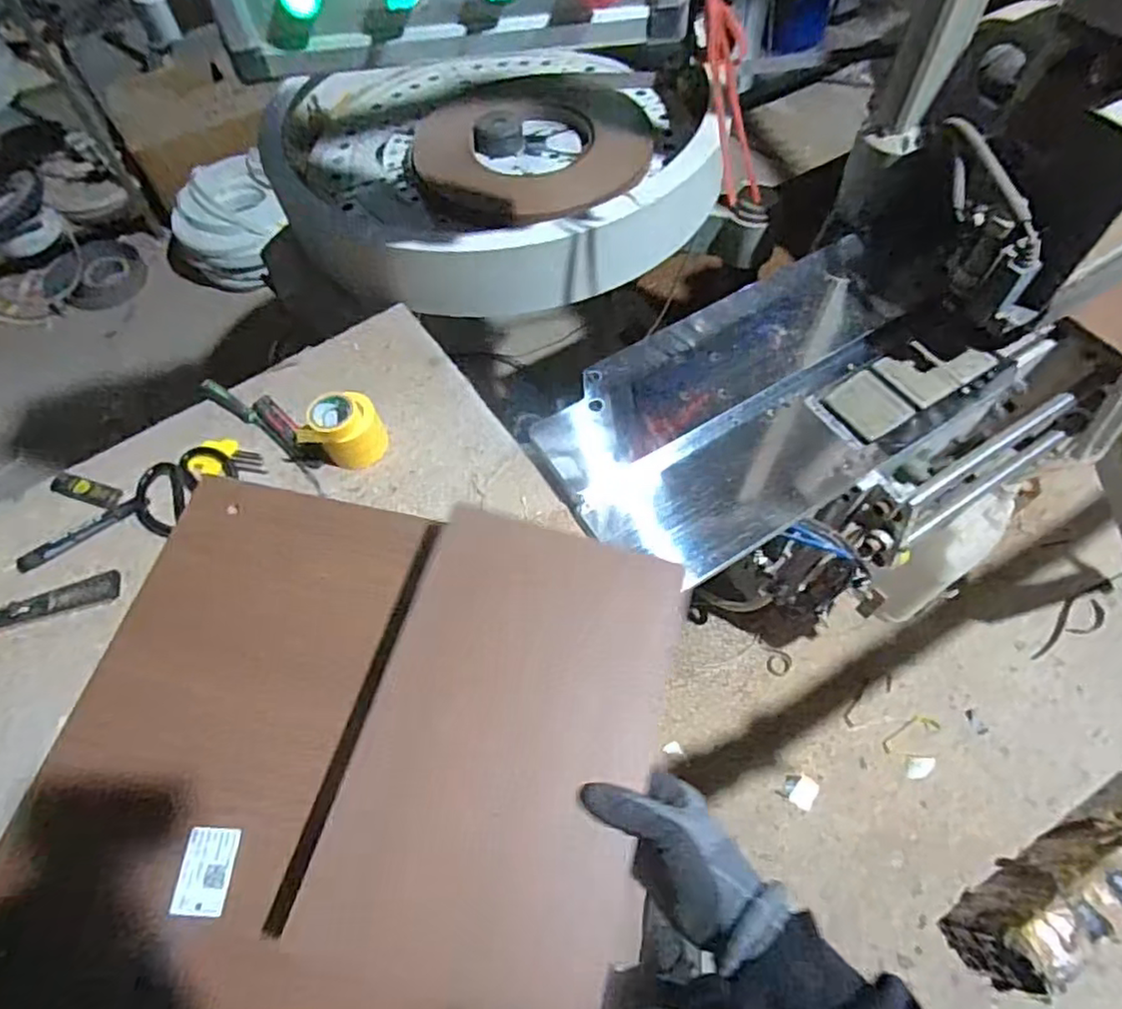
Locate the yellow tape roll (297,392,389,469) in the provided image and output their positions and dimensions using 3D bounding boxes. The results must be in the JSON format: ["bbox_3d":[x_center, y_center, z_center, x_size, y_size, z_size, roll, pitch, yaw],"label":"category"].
[{"bbox_3d":[-0.230,-0.078,0.697,0.070,0.068,0.066,-1,60,1],"label":"yellow tape roll"}]

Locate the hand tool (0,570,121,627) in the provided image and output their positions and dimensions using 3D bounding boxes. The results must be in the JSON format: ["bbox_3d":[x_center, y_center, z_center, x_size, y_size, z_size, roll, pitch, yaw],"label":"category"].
[{"bbox_3d":[-0.538,0.106,0.645,0.191,0.019,0.028,-20,62,-9],"label":"hand tool"}]

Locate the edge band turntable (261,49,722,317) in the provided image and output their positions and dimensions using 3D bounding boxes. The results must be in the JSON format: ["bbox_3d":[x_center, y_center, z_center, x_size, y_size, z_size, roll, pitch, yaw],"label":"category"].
[{"bbox_3d":[-0.104,-0.505,0.926,0.572,0.109,0.571,-1,60,1],"label":"edge band turntable"}]

